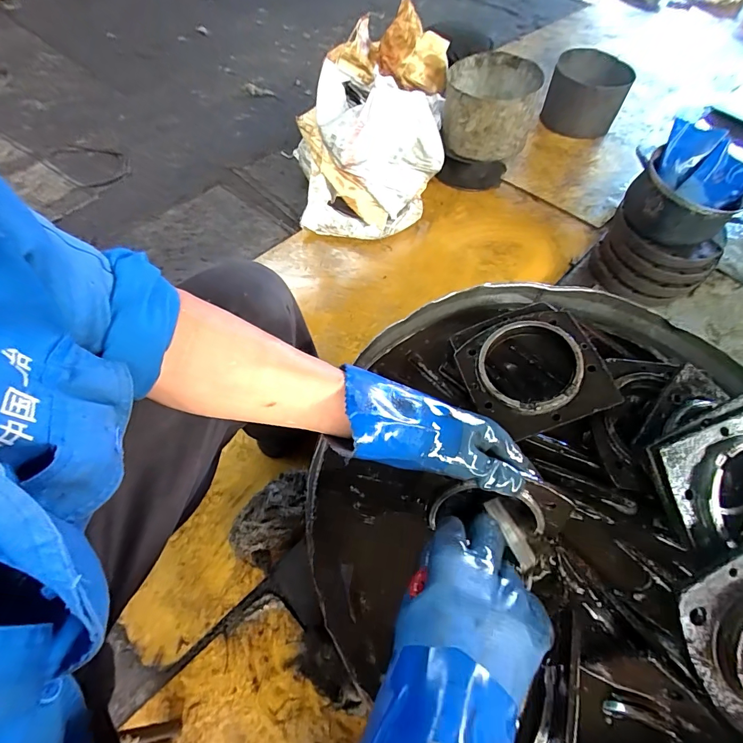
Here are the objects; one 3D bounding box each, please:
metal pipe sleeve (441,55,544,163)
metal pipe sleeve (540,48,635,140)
[{"bbox_3d":[0.374,-0.844,1.318,0.292,0.207,0.278,15,59,8],"label":"metal pipe sleeve"},{"bbox_3d":[0.788,-1.026,1.493,0.257,0.185,0.260,19,62,12],"label":"metal pipe sleeve"}]

